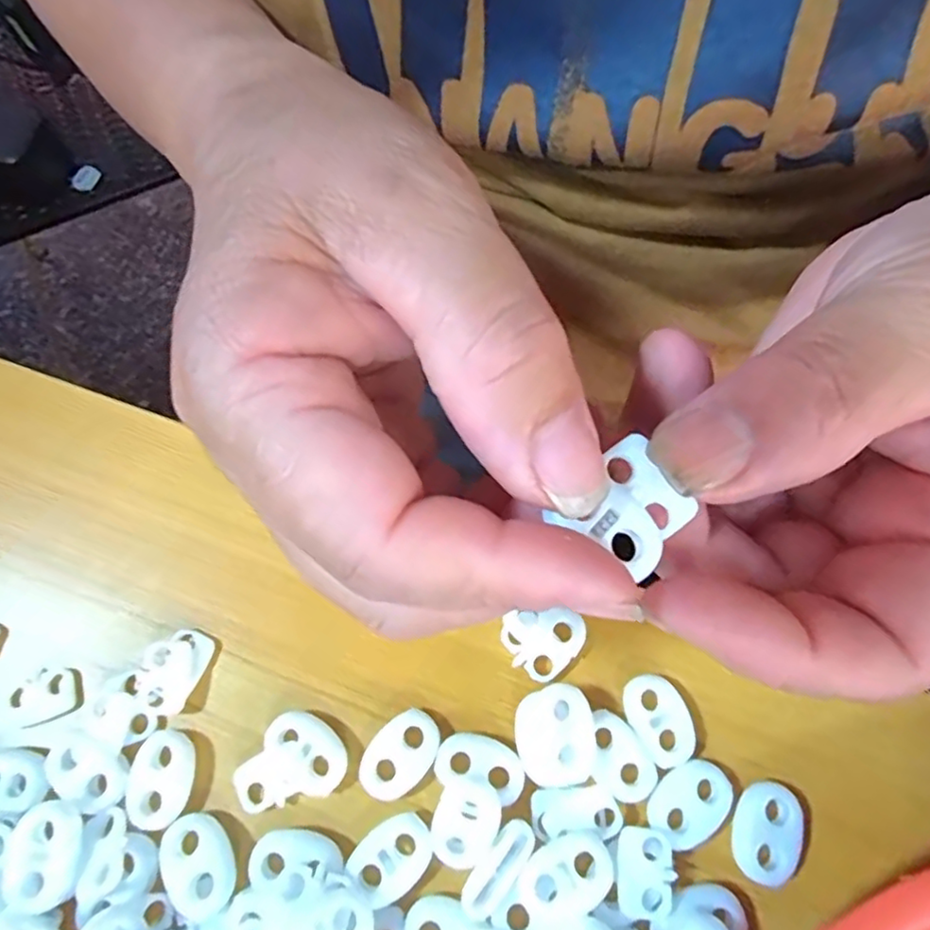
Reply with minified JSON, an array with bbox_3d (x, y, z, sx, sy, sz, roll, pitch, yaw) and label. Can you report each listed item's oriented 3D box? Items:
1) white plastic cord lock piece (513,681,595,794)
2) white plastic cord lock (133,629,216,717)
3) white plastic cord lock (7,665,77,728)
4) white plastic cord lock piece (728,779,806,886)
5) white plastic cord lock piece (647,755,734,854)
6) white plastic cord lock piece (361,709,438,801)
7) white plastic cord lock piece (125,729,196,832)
[{"bbox_3d":[0.022,0.067,0.153,0.019,0.008,0.023,-4,71,0],"label":"white plastic cord lock piece"},{"bbox_3d":[-0.079,0.054,0.166,0.017,0.004,0.021,18,72,8],"label":"white plastic cord lock"},{"bbox_3d":[-0.113,0.061,0.164,0.017,0.004,0.013,-20,72,-5],"label":"white plastic cord lock"},{"bbox_3d":[0.072,0.088,0.149,0.015,0.005,0.022,28,74,11],"label":"white plastic cord lock piece"},{"bbox_3d":[0.055,0.082,0.151,0.021,0.004,0.015,-40,74,-11],"label":"white plastic cord lock piece"},{"bbox_3d":[-0.016,0.073,0.157,0.015,0.004,0.022,35,75,12],"label":"white plastic cord lock piece"},{"bbox_3d":[-0.076,0.078,0.155,0.015,0.004,0.022,6,71,4],"label":"white plastic cord lock piece"}]

